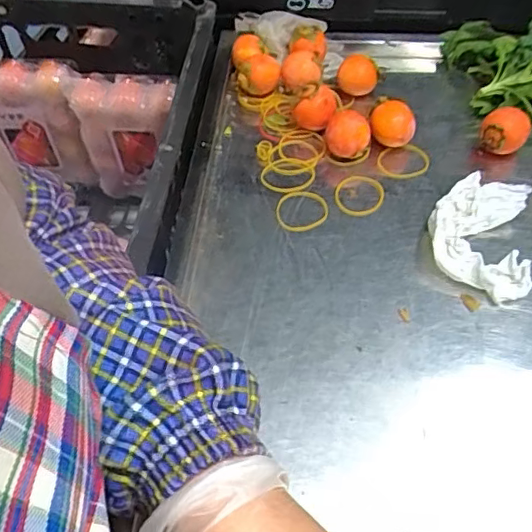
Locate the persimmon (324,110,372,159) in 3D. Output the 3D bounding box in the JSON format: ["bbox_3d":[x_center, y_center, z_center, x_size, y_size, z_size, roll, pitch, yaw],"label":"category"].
[{"bbox_3d":[0.077,-0.121,0.533,0.041,0.042,0.041,8,53,6],"label":"persimmon"}]

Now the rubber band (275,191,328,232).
[{"bbox_3d":[0.033,-0.050,0.506,0.045,0.004,0.048,0,53,0],"label":"rubber band"}]

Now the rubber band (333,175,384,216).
[{"bbox_3d":[0.086,-0.066,0.519,0.047,0.004,0.049,-6,50,7],"label":"rubber band"}]

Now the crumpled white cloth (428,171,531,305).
[{"bbox_3d":[0.177,-0.026,0.466,0.078,0.030,0.109,8,53,6],"label":"crumpled white cloth"}]

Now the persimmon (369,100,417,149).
[{"bbox_3d":[0.124,-0.135,0.548,0.042,0.039,0.042,15,54,11],"label":"persimmon"}]

